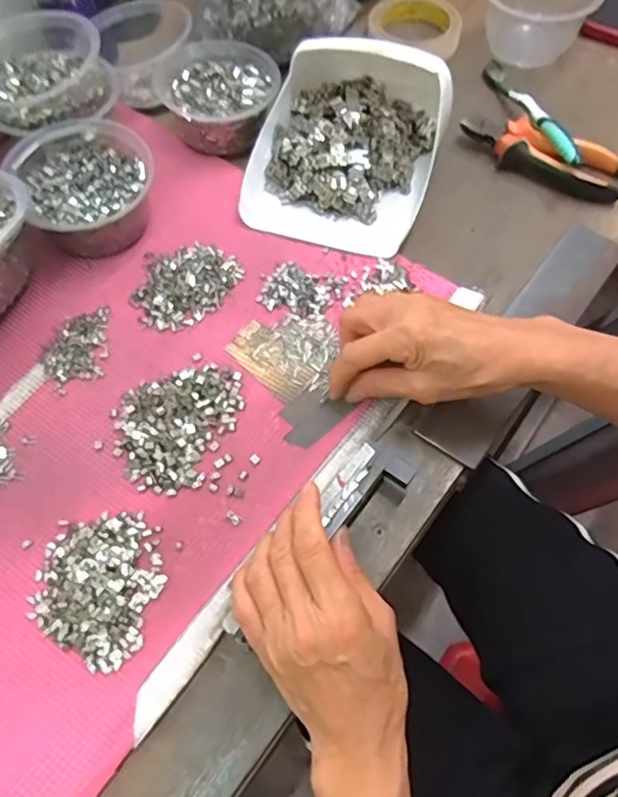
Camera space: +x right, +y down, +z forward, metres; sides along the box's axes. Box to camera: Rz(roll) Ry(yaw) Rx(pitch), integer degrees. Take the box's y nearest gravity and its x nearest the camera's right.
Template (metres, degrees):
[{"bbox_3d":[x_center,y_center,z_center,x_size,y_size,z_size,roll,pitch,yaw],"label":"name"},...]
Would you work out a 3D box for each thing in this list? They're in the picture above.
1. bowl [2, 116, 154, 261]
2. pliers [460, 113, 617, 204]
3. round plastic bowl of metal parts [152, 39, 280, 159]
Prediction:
[{"bbox_3d":[-0.183,-0.177,0.487,0.099,0.060,0.115,-27,66,-12],"label":"bowl"},{"bbox_3d":[0.213,-0.223,0.531,0.148,0.024,0.056,26,66,13],"label":"pliers"},{"bbox_3d":[-0.088,-0.290,0.551,0.108,0.045,0.134,-19,65,-9],"label":"round plastic bowl of metal parts"}]

